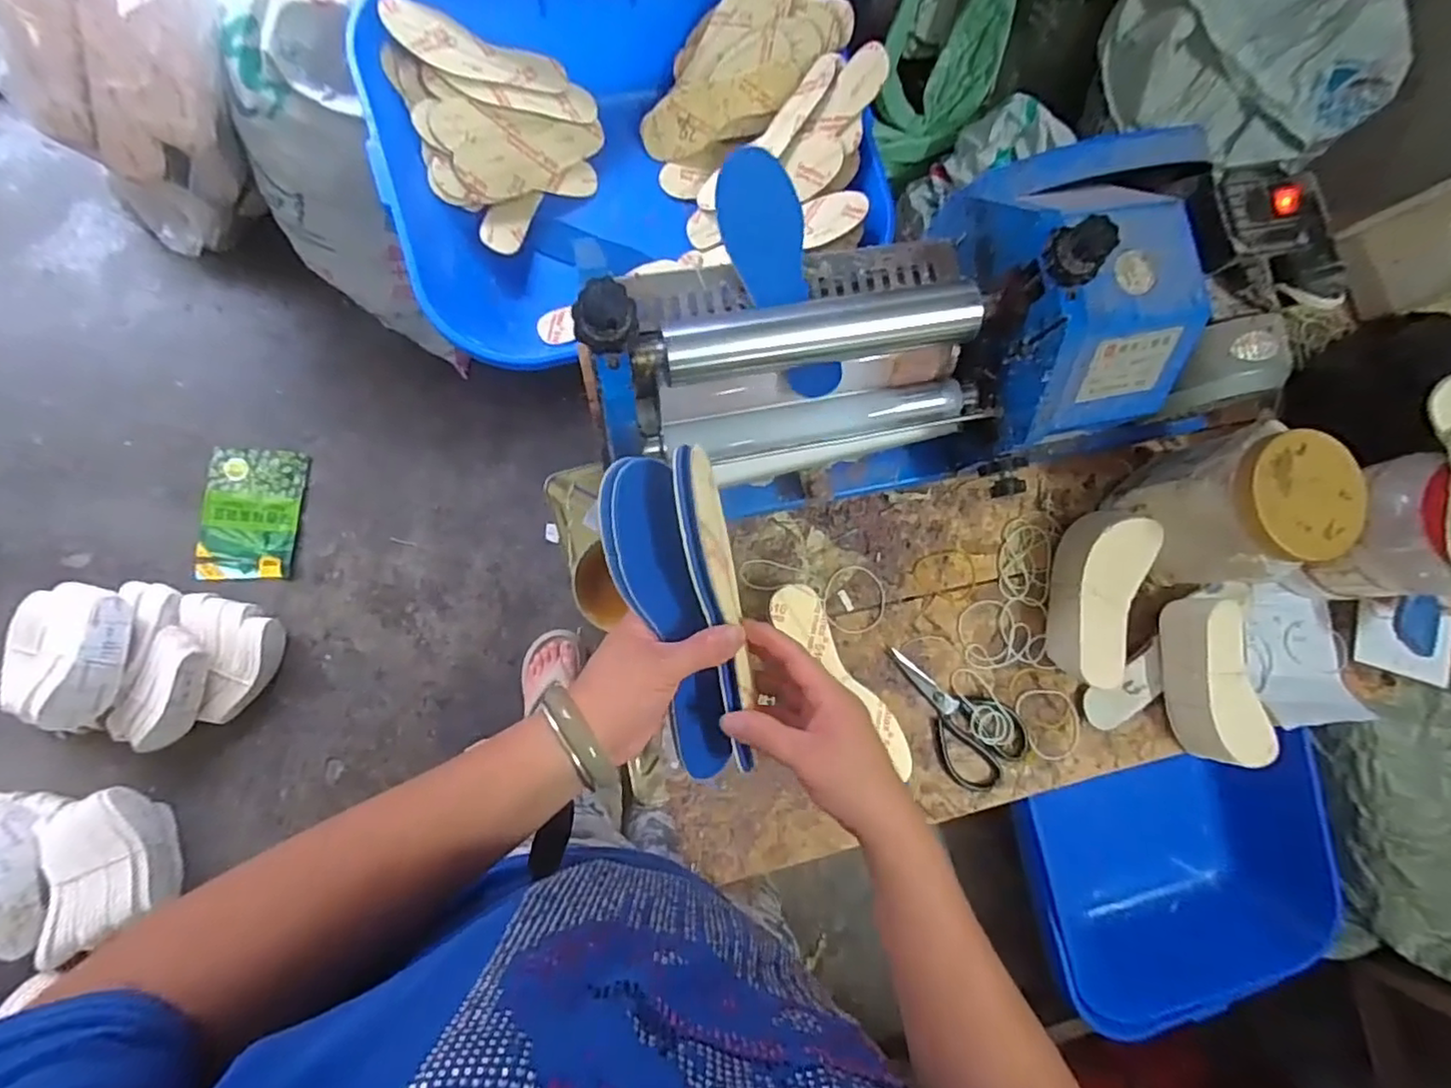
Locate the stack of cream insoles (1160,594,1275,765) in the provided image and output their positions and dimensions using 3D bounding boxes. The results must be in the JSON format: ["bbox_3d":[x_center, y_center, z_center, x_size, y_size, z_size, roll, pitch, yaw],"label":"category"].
[{"bbox_3d":[0.524,0.141,0.674,0.081,0.070,0.179,-6,85,-5],"label":"stack of cream insoles"}]

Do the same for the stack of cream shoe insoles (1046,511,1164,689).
[{"bbox_3d":[0.391,0.055,0.671,0.069,0.070,0.178,14,84,-3],"label":"stack of cream shoe insoles"}]

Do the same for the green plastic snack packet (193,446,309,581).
[{"bbox_3d":[-0.921,-0.058,1.245,0.171,0.010,0.255,5,82,-14],"label":"green plastic snack packet"}]

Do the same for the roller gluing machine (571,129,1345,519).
[{"bbox_3d":[0.210,-0.204,0.547,0.595,0.244,0.256,-14,86,-5],"label":"roller gluing machine"}]

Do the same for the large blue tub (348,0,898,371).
[{"bbox_3d":[-0.136,-0.533,0.866,0.606,0.194,0.477,-23,87,-6],"label":"large blue tub"}]

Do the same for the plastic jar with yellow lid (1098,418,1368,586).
[{"bbox_3d":[0.505,-0.036,0.647,0.107,0.175,0.120,-34,88,-6],"label":"plastic jar with yellow lid"}]

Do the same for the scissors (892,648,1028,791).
[{"bbox_3d":[0.240,0.177,0.676,0.089,0.009,0.168,-42,89,-7],"label":"scissors"}]

